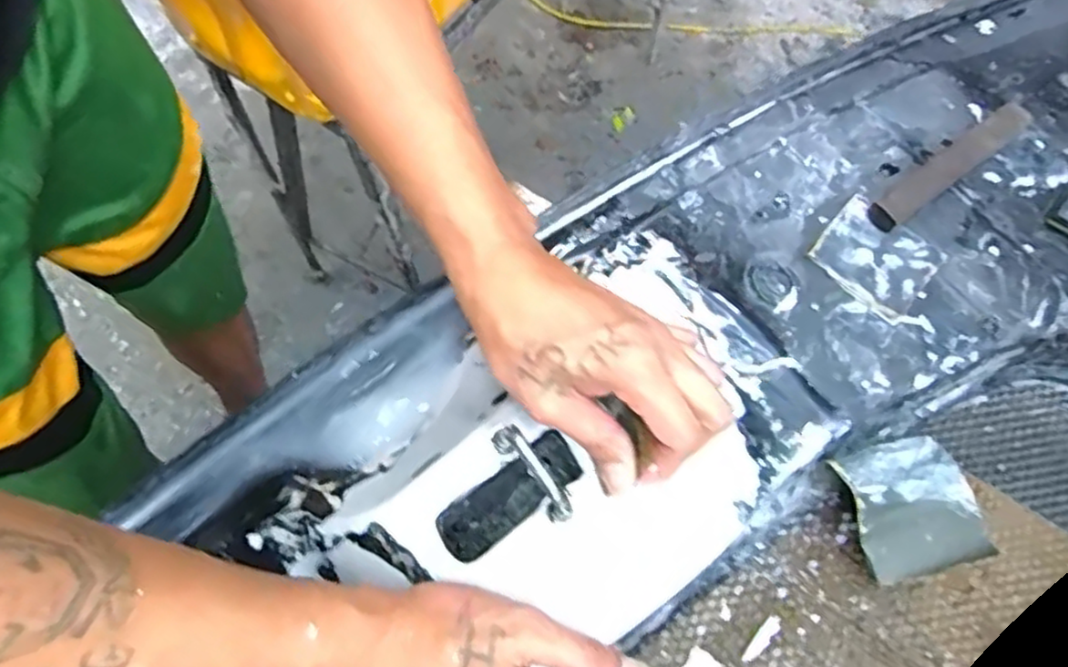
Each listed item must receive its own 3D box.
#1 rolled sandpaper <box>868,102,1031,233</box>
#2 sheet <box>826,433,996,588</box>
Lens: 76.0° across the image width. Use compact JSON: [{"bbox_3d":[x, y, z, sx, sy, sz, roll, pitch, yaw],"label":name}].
[{"bbox_3d":[0.271,-0.110,0.449,0.126,0.020,0.022,-34,76,-12],"label":"rolled sandpaper"},{"bbox_3d":[0.220,0.103,0.406,0.068,0.031,0.074,-16,73,-7],"label":"sheet"}]

